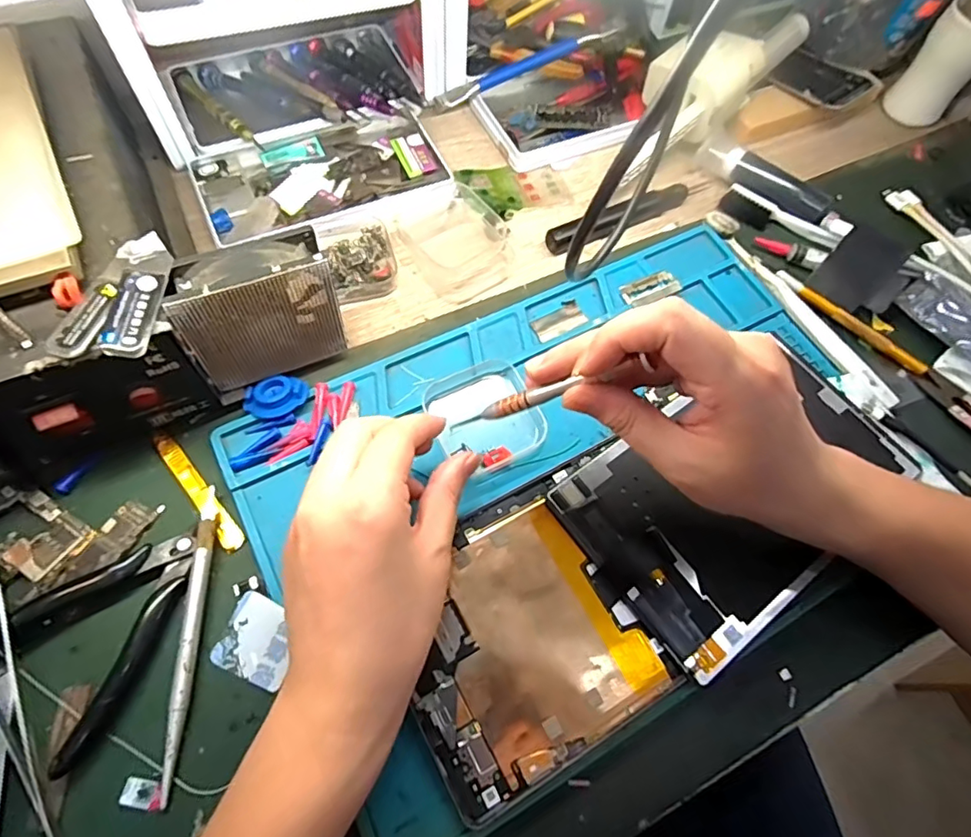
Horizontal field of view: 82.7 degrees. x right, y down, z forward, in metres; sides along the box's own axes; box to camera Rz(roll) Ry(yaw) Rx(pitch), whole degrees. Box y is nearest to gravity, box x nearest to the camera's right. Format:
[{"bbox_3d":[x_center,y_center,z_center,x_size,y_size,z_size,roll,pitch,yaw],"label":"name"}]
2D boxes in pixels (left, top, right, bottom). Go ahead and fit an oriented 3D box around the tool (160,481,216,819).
[{"bbox_3d":[-0.147,0.105,0.275,0.009,0.010,0.143,-1,65,-4],"label":"tool"}]

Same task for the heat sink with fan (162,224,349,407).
[{"bbox_3d":[-0.124,-0.056,0.308,0.082,0.085,0.029,-26,69,-15],"label":"heat sink with fan"}]

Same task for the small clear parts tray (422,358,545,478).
[{"bbox_3d":[0.001,-0.003,0.332,0.062,0.015,0.065,-27,69,-15],"label":"small clear parts tray"}]

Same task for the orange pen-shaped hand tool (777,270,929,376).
[{"bbox_3d":[0.256,-0.069,0.387,0.114,0.004,0.010,42,69,15],"label":"orange pen-shaped hand tool"}]

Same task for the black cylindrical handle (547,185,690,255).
[{"bbox_3d":[0.101,-0.151,0.412,0.120,0.018,0.019,-24,69,-14],"label":"black cylindrical handle"}]

